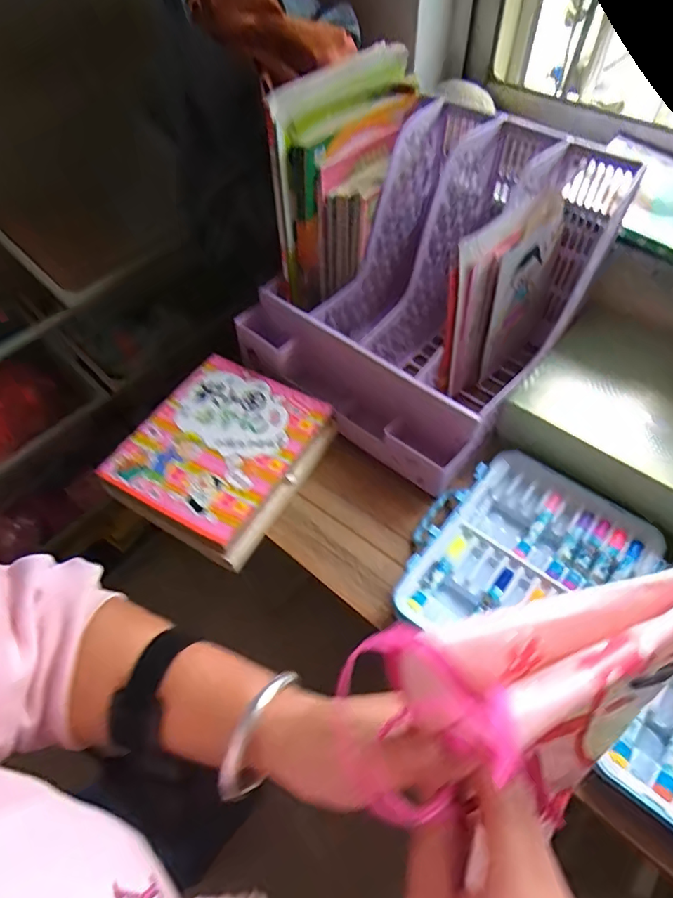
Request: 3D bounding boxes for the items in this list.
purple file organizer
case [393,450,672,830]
[{"bbox_3d":[0.105,-0.202,0.628,0.315,0.241,0.353,36,63,24],"label":"purple file organizer"},{"bbox_3d":[0.269,0.165,0.483,0.408,0.029,0.243,34,62,23],"label":"case"}]

